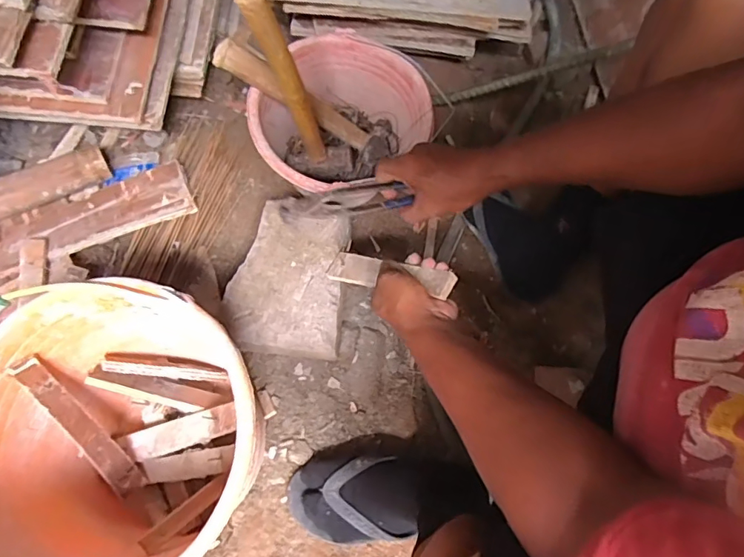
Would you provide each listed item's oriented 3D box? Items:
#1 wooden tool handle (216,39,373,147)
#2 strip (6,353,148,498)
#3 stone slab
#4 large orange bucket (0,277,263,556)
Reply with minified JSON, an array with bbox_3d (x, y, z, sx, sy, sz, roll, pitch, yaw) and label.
[{"bbox_3d":[-0.101,-0.251,0.686,0.251,0.037,0.029,22,62,-40],"label":"wooden tool handle"},{"bbox_3d":[-0.332,0.172,0.561,0.199,0.009,0.035,61,39,-18],"label":"strip"},{"bbox_3d":[-0.114,-0.005,0.658,0.146,0.023,0.208,4,77,0],"label":"stone slab"},{"bbox_3d":[-0.266,0.156,0.551,0.279,0.244,0.321,-36,77,-11],"label":"large orange bucket"}]

